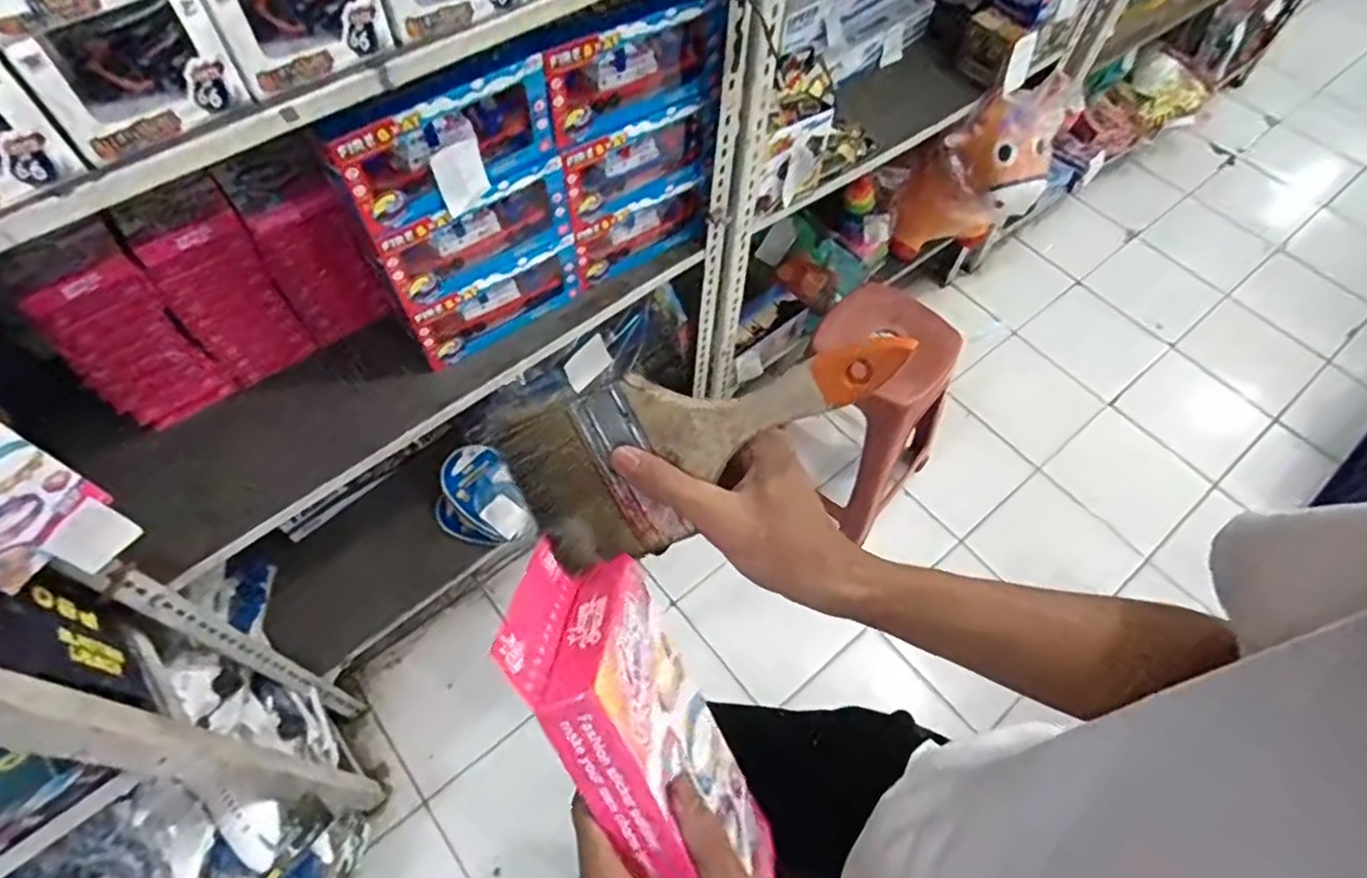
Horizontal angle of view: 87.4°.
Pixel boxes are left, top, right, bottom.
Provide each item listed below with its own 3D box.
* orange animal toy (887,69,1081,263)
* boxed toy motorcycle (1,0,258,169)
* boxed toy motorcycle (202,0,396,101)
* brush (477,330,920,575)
[{"bbox_3d":[0.631,-0.558,1.535,0.239,0.472,0.266,28,62,14],"label":"orange animal toy"},{"bbox_3d":[-0.386,-0.263,0.501,0.118,0.090,0.042,-34,66,-20],"label":"boxed toy motorcycle"},{"bbox_3d":[-0.295,-0.328,0.547,0.118,0.088,0.038,-33,66,-20],"label":"boxed toy motorcycle"},{"bbox_3d":[0.007,0.008,0.364,0.209,0.093,0.017,-13,14,13],"label":"brush"}]

